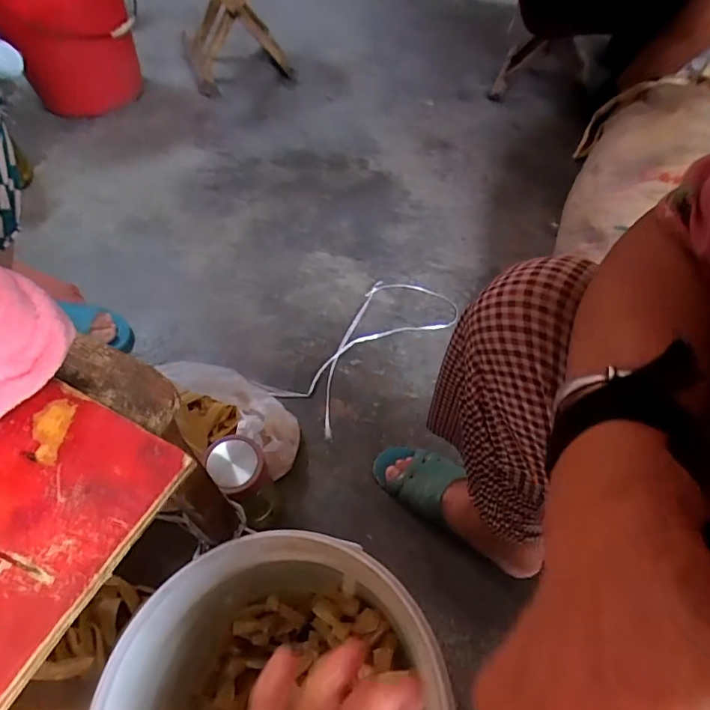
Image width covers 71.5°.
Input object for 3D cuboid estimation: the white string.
[{"bbox_3d":[0.030,-0.014,0.835,0.163,0.010,0.346,32,61,18],"label":"white string"}]

